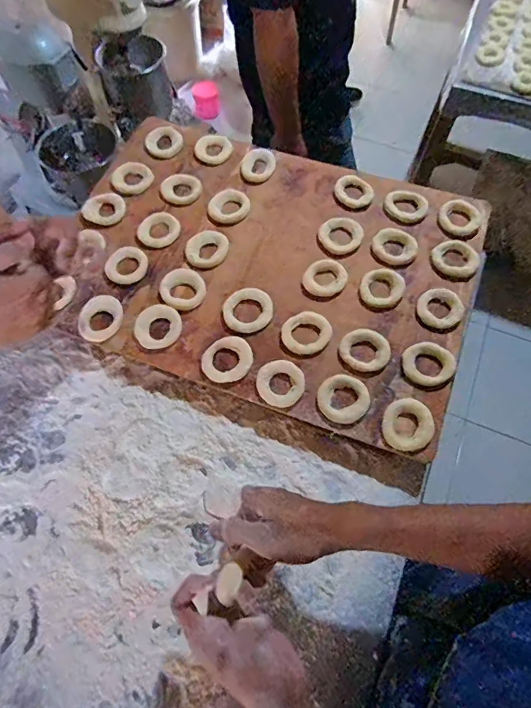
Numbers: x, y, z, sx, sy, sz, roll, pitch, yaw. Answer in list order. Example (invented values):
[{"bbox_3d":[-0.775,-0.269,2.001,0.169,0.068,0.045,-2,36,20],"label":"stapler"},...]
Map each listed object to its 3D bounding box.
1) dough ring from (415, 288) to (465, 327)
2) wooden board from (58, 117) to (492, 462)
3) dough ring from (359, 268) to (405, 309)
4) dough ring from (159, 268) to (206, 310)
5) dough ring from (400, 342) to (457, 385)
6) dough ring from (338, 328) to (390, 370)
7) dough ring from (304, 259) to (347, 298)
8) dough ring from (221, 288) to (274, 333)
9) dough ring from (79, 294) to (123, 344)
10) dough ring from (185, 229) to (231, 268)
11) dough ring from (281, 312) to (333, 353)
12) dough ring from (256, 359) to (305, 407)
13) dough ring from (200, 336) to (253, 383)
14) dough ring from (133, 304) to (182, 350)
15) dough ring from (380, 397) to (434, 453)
[{"bbox_3d":[0.233,-0.062,0.582,0.054,0.020,0.054,0,64,0],"label":"dough ring"},{"bbox_3d":[-0.002,-0.141,0.637,0.569,0.033,0.403,20,66,9],"label":"wooden board"},{"bbox_3d":[0.159,-0.090,0.602,0.059,0.013,0.053,-40,71,-17],"label":"dough ring"},{"bbox_3d":[-0.115,-0.091,0.617,0.062,0.009,0.061,0,64,0],"label":"dough ring"},{"bbox_3d":[0.204,0.010,0.551,0.060,0.017,0.056,0,64,0],"label":"dough ring"},{"bbox_3d":[0.127,-0.005,0.562,0.061,0.014,0.053,-1,64,-1],"label":"dough ring"},{"bbox_3d":[0.084,-0.107,0.622,0.059,0.013,0.057,0,64,0],"label":"dough ring"},{"bbox_3d":[-0.023,-0.059,0.594,0.068,0.010,0.058,-23,67,-11],"label":"dough ring"},{"bbox_3d":[-0.222,-0.049,0.596,0.064,0.013,0.056,-40,71,-18],"label":"dough ring"},{"bbox_3d":[-0.085,-0.154,0.647,0.066,0.013,0.051,-36,70,-16],"label":"dough ring"},{"bbox_3d":[0.054,-0.028,0.582,0.062,0.008,0.059,0,64,0],"label":"dough ring"},{"bbox_3d":[0.019,0.036,0.554,0.058,0.011,0.057,0,64,0],"label":"dough ring"},{"bbox_3d":[-0.049,0.008,0.572,0.066,0.007,0.056,-32,69,-15],"label":"dough ring"},{"bbox_3d":[-0.145,-0.038,0.595,0.062,0.008,0.061,0,64,0],"label":"dough ring"},{"bbox_3d":[0.170,0.085,0.527,0.059,0.014,0.060,0,64,0],"label":"dough ring"}]

